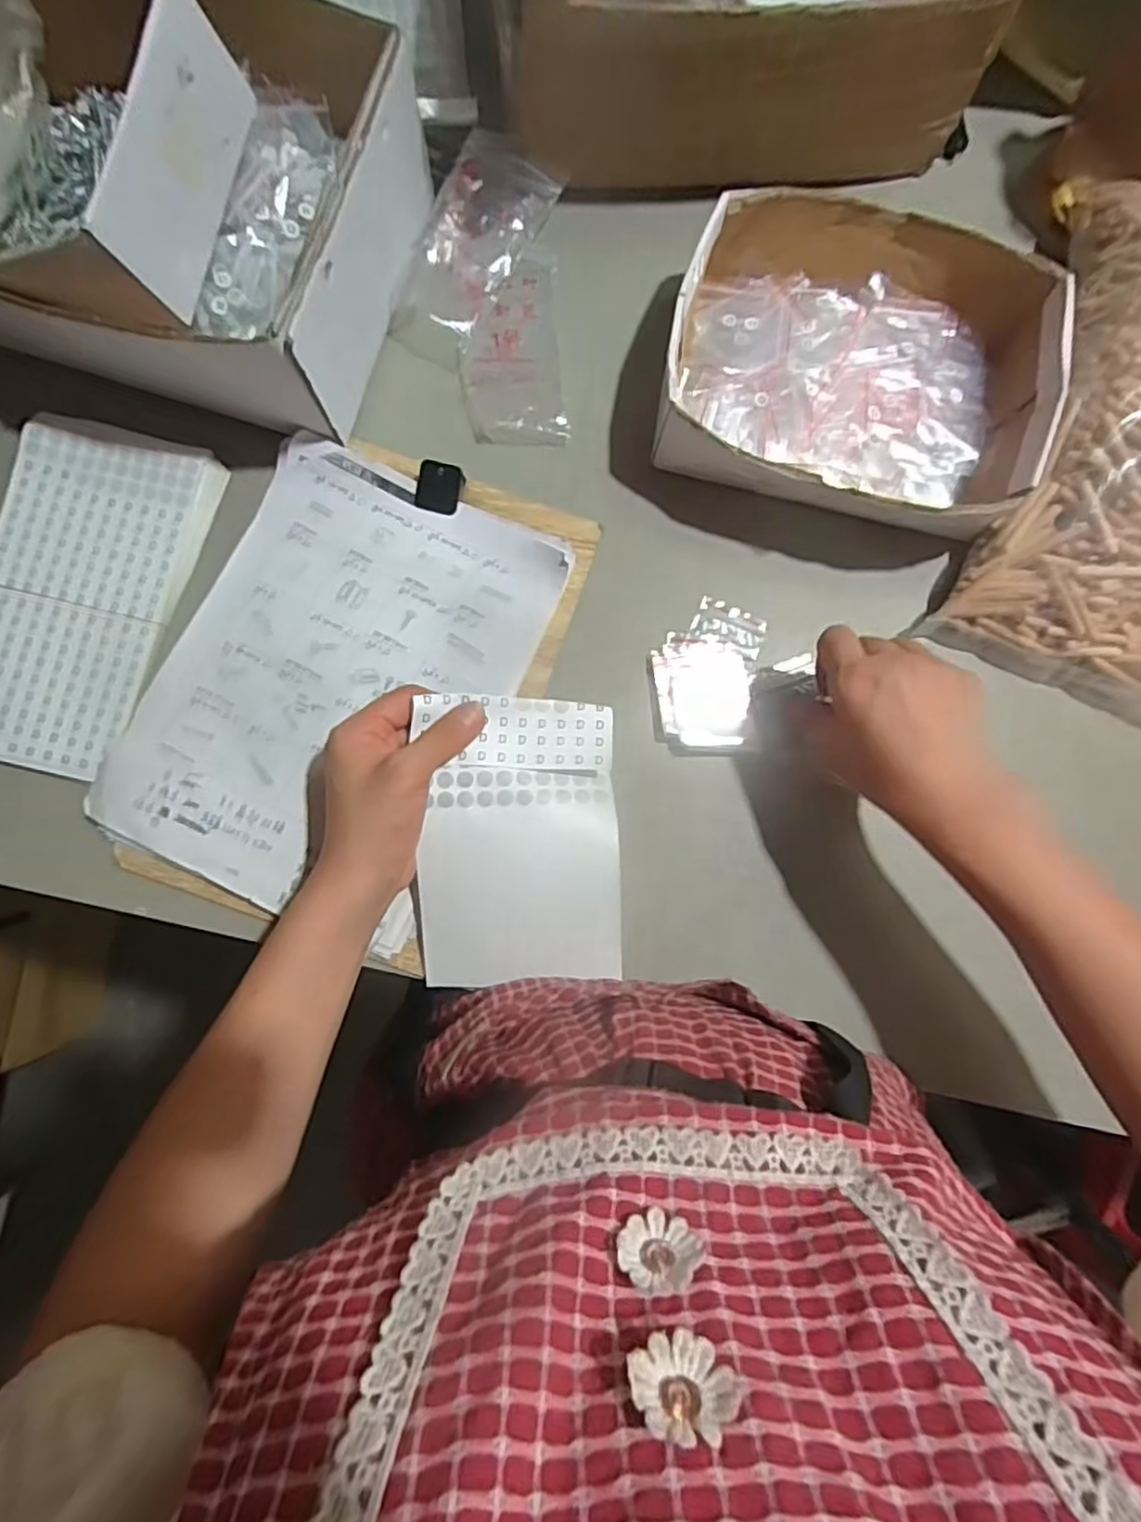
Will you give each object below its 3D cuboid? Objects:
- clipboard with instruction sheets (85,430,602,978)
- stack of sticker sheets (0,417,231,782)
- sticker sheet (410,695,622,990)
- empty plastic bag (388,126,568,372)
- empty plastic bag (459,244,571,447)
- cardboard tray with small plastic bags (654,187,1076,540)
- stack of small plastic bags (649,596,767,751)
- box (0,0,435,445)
[{"bbox_3d":[-0.142,-0.053,0.442,0.222,0.016,0.321,25,84,2],"label":"clipboard with instruction sheets"},{"bbox_3d":[-0.324,-0.110,0.445,0.124,0.019,0.228,15,84,1],"label":"stack of sticker sheets"},{"bbox_3d":[-0.032,0.050,0.417,0.120,0.016,0.176,-2,93,-3],"label":"sticker sheet"},{"bbox_3d":[-0.067,-0.362,0.474,0.072,0.016,0.162,24,84,2],"label":"empty plastic bag"},{"bbox_3d":[-0.042,-0.290,0.474,0.070,0.012,0.130,-4,84,-1],"label":"empty plastic bag"},{"bbox_3d":[0.190,-0.260,0.454,0.245,0.060,0.204,16,84,1],"label":"cardboard tray with small plastic bags"},{"bbox_3d":[0.093,-0.059,0.459,0.072,0.010,0.101,8,84,0],"label":"stack of small plastic bags"},{"bbox_3d":[-0.283,-0.359,0.409,0.336,0.121,0.233,20,84,-1],"label":"box"}]

